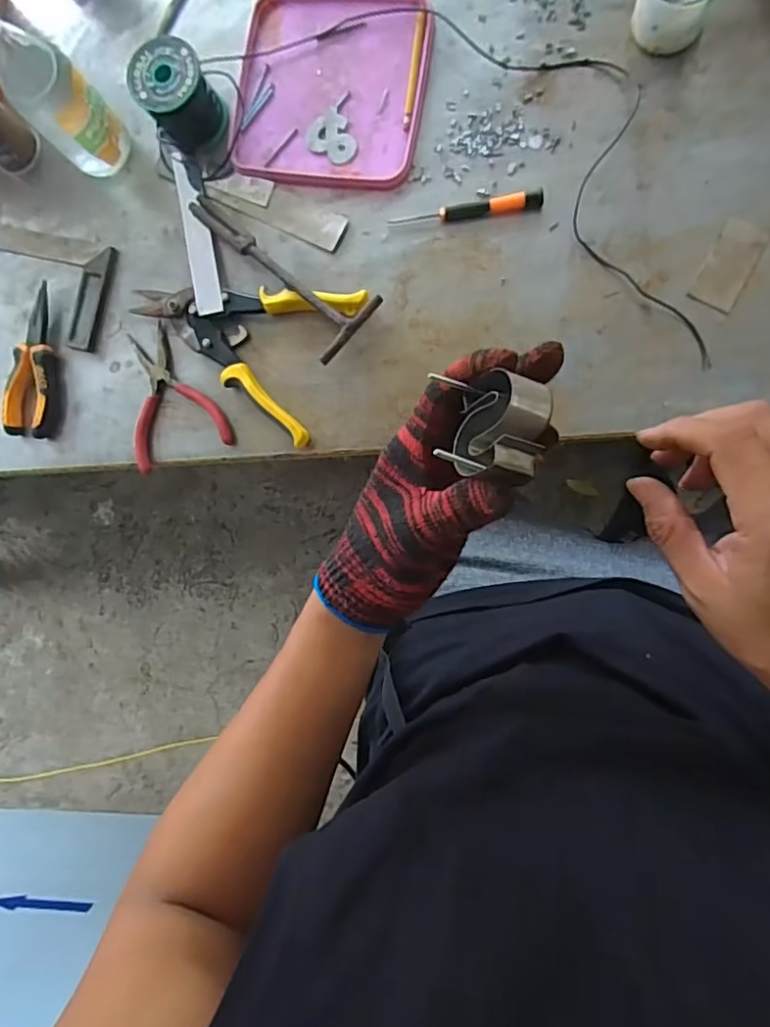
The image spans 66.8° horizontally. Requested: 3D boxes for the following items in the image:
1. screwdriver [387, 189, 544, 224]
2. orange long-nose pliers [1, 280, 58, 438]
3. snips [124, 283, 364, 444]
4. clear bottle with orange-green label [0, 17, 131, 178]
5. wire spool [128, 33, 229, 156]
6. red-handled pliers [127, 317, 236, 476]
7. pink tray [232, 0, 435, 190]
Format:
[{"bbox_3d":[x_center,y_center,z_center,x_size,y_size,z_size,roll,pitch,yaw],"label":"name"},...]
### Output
[{"bbox_3d":[0.076,-0.286,0.551,0.142,0.014,0.016,-5,87,8],"label":"screwdriver"},{"bbox_3d":[-0.368,-0.160,0.612,0.045,0.022,0.155,7,89,8],"label":"orange long-nose pliers"},{"bbox_3d":[-0.152,-0.184,0.577,0.234,0.025,0.148,26,92,8],"label":"snips"},{"bbox_3d":[-0.302,-0.381,0.535,0.063,0.173,0.056,-45,83,4],"label":"clear bottle with orange-green label"},{"bbox_3d":[-0.199,-0.404,0.570,0.069,0.062,0.078,-33,84,6],"label":"wire spool"},{"bbox_3d":[-0.222,-0.120,0.593,0.102,0.011,0.137,-20,86,7],"label":"red-handled pliers"},{"bbox_3d":[-0.052,-0.424,0.576,0.183,0.011,0.198,7,89,8],"label":"pink tray"}]

